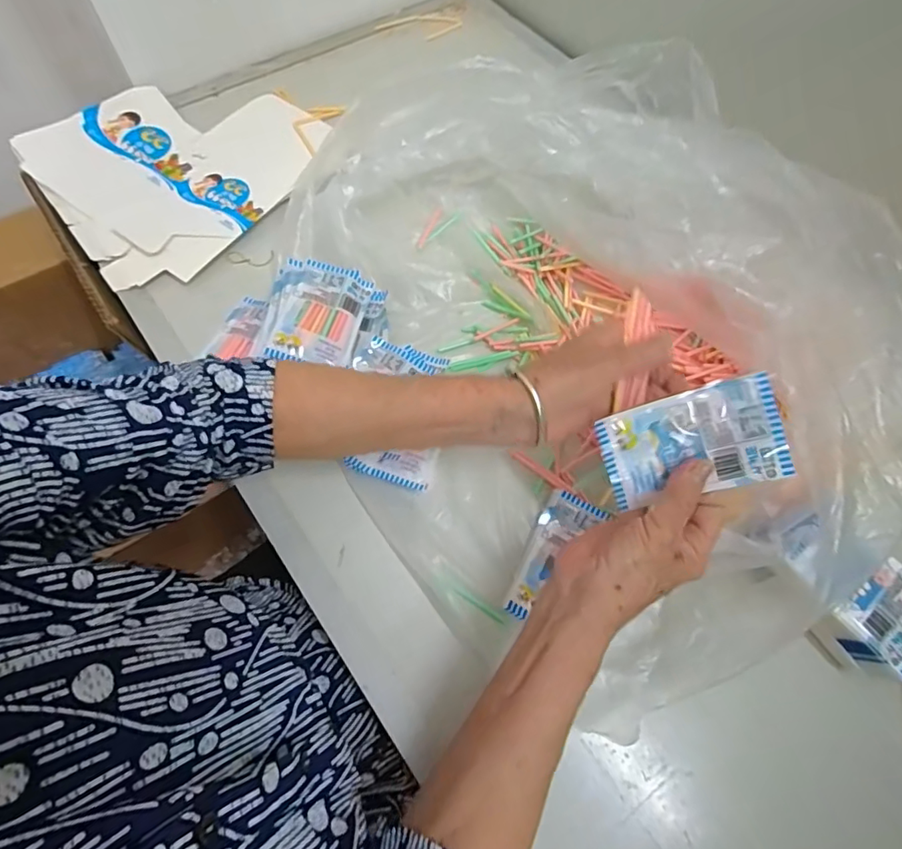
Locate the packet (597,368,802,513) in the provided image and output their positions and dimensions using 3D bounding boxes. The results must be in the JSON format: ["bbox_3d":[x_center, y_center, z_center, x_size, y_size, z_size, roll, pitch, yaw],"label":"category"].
[{"bbox_3d":[0.151,0.013,0.329,0.103,0.012,0.064,-17,92,16],"label":"packet"}]

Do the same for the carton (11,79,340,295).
[{"bbox_3d":[-0.280,-0.281,0.572,0.283,0.033,0.261,-35,73,-16],"label":"carton"}]

